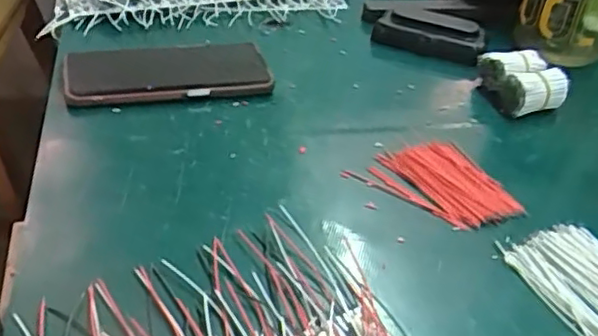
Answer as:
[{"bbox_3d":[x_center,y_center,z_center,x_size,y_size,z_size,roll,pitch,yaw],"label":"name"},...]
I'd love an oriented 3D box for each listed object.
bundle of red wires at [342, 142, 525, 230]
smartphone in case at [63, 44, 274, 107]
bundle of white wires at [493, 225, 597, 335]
[{"bbox_3d":[0.100,0.009,0.447,0.105,0.010,0.070,28,44,25],"label":"bundle of red wires"},{"bbox_3d":[-0.108,-0.077,0.527,0.161,0.015,0.073,-6,40,-14],"label":"smartphone in case"},{"bbox_3d":[0.174,0.067,0.381,0.063,0.014,0.087,-15,43,-23],"label":"bundle of white wires"}]

